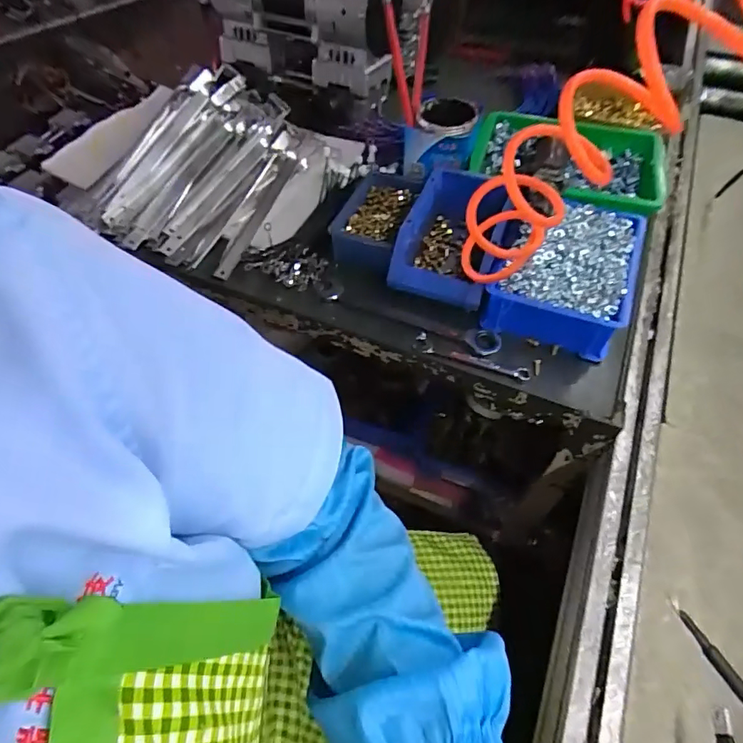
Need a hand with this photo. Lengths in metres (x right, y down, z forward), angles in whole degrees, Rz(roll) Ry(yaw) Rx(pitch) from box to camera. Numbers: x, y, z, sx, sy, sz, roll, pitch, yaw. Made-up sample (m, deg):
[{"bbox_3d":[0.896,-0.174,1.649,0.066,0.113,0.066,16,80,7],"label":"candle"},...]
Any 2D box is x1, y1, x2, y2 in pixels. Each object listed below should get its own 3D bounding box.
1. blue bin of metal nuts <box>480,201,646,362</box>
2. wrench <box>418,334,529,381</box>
[{"bbox_3d":[0.223,-0.116,0.577,0.145,0.085,0.180,18,57,13],"label":"blue bin of metal nuts"},{"bbox_3d":[0.110,-0.015,0.548,0.130,0.006,0.026,22,58,15],"label":"wrench"}]

